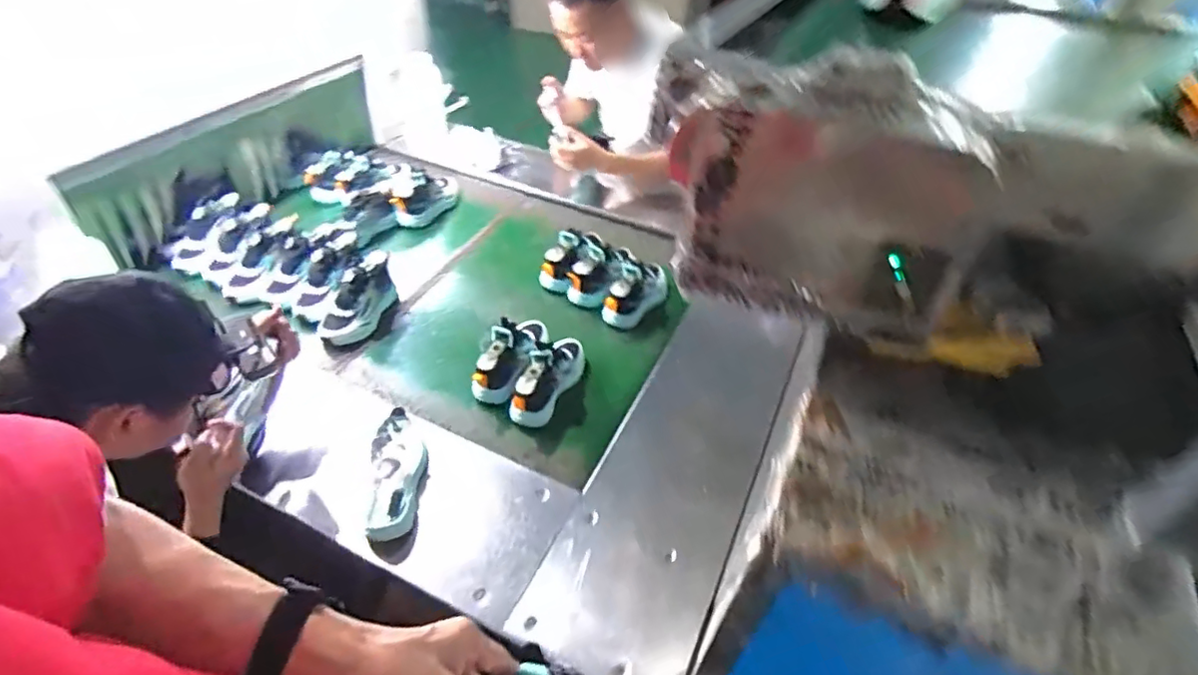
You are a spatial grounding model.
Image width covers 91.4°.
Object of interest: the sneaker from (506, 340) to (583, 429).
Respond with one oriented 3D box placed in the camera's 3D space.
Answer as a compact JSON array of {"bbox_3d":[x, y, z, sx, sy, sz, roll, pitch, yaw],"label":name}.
[{"bbox_3d":[-0.090,0.071,1.092,0.068,0.126,0.192,23,47,20],"label":"sneaker"}]

